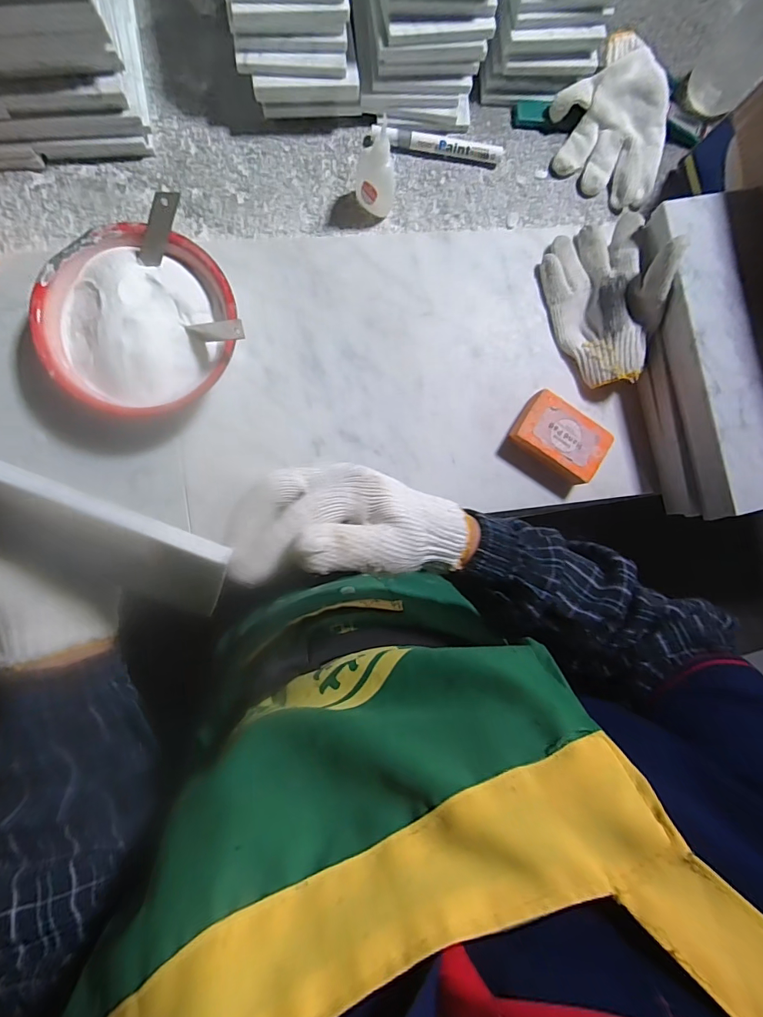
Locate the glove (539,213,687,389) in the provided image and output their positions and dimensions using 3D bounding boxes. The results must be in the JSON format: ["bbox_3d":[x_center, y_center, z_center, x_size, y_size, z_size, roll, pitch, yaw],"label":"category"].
[{"bbox_3d":[0.231,-0.218,0.453,0.092,0.084,0.173,-10,88,-7],"label":"glove"}]

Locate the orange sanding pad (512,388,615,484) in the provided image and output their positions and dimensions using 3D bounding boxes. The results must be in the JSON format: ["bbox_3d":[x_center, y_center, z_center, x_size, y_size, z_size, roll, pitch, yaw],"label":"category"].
[{"bbox_3d":[0.186,-0.073,0.466,0.095,0.030,0.062,35,84,-3],"label":"orange sanding pad"}]

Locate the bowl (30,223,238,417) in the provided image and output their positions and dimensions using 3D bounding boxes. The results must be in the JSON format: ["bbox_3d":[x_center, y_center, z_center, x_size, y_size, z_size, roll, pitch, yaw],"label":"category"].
[{"bbox_3d":[-0.218,-0.167,0.414,0.161,0.054,0.155,0,88,-5],"label":"bowl"}]

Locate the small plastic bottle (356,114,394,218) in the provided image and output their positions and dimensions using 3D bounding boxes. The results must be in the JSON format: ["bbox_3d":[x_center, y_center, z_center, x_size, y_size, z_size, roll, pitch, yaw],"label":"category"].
[{"bbox_3d":[-0.005,-0.328,0.434,0.037,0.091,0.032,2,87,-6],"label":"small plastic bottle"}]

